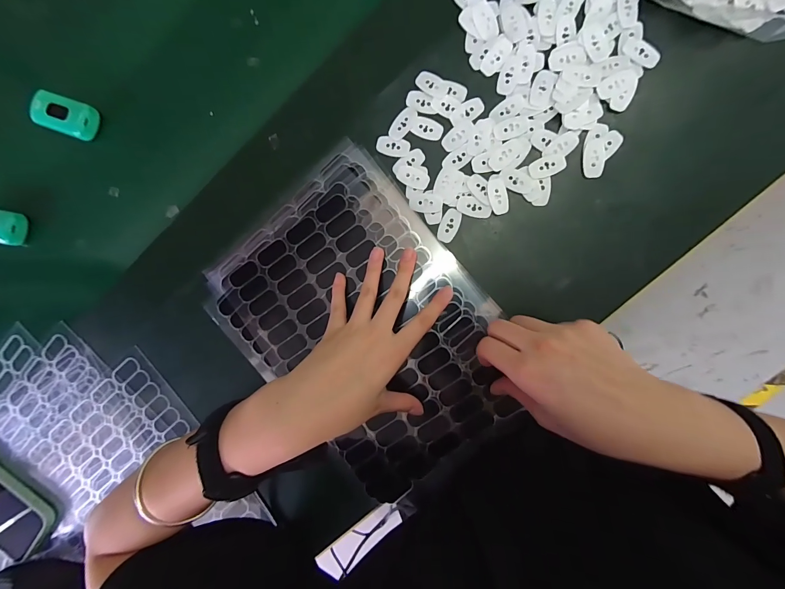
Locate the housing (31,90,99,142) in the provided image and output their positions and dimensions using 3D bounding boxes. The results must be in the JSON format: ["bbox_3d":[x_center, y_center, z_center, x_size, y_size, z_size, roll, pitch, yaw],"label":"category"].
[{"bbox_3d":[-0.351,-0.191,0.364,0.054,0.026,0.037,19,91,9],"label":"housing"}]

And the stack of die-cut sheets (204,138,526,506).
[{"bbox_3d":[-0.026,0.027,0.313,0.204,0.018,0.280,-40,82,5],"label":"stack of die-cut sheets"}]

